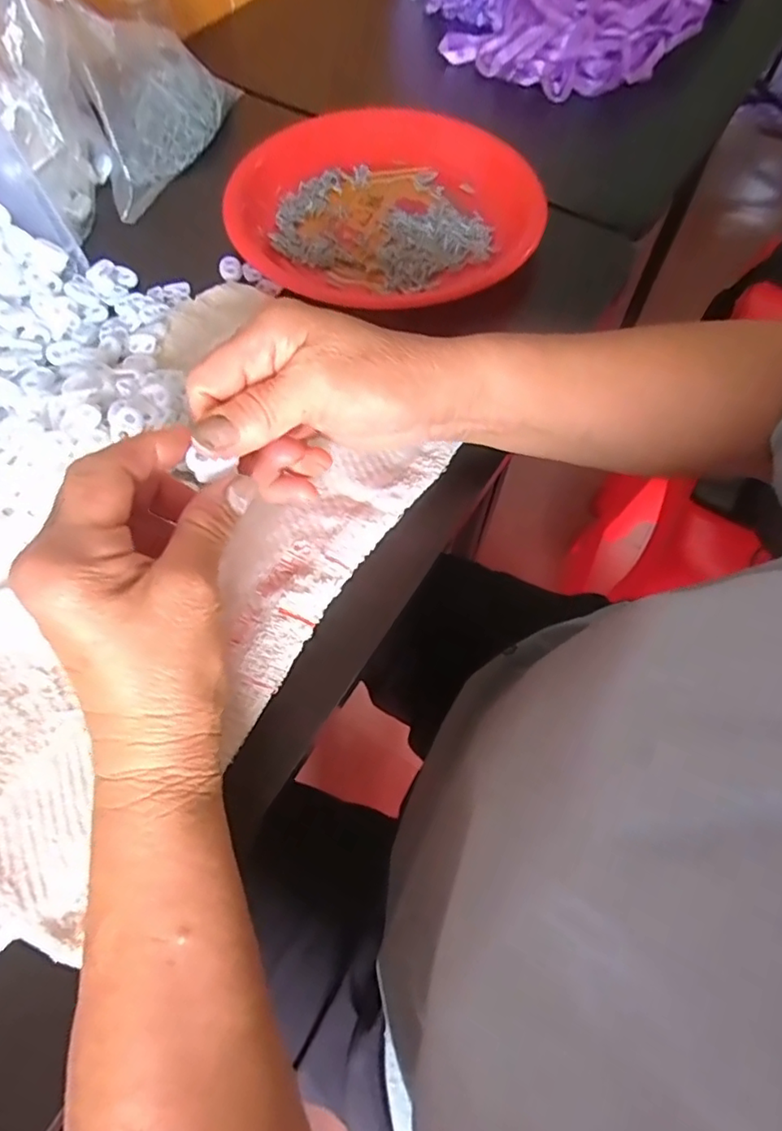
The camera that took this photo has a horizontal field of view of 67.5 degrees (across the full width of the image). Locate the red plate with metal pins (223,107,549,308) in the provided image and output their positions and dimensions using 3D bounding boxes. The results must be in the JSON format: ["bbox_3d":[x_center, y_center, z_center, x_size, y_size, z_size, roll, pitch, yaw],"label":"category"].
[{"bbox_3d":[0.000,-0.271,0.432,0.215,0.033,0.207,1,64,-2],"label":"red plate with metal pins"}]

